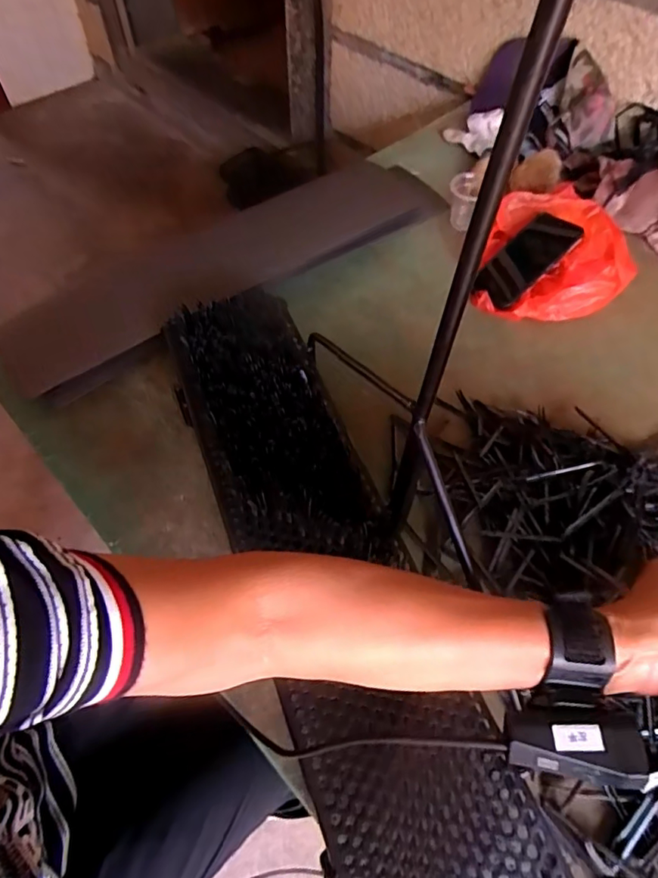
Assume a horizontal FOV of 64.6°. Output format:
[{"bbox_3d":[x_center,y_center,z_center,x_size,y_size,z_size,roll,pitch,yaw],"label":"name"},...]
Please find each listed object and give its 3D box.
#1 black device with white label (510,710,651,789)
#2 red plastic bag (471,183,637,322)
[{"bbox_3d":[0.135,0.168,0.287,0.067,0.019,0.033,-3,55,16],"label":"black device with white label"},{"bbox_3d":[0.313,-0.268,0.749,0.209,0.070,0.207,2,57,1],"label":"red plastic bag"}]

